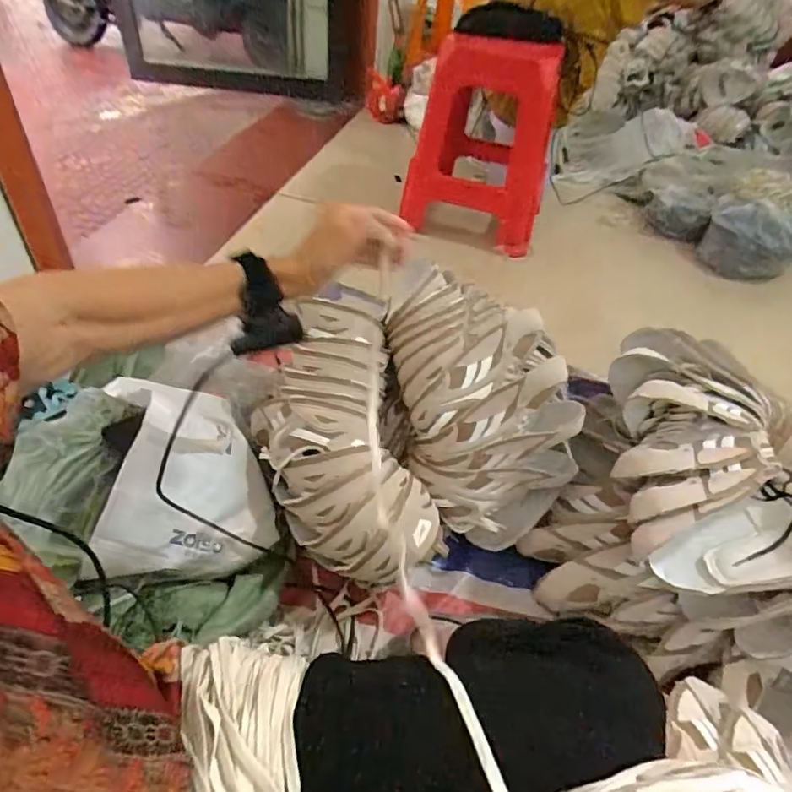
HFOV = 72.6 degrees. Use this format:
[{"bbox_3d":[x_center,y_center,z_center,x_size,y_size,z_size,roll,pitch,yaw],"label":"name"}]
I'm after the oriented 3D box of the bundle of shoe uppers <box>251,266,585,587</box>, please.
[{"bbox_3d":[0.024,0.029,0.819,0.431,0.233,0.381,-17,49,-23],"label":"bundle of shoe uppers"}]

